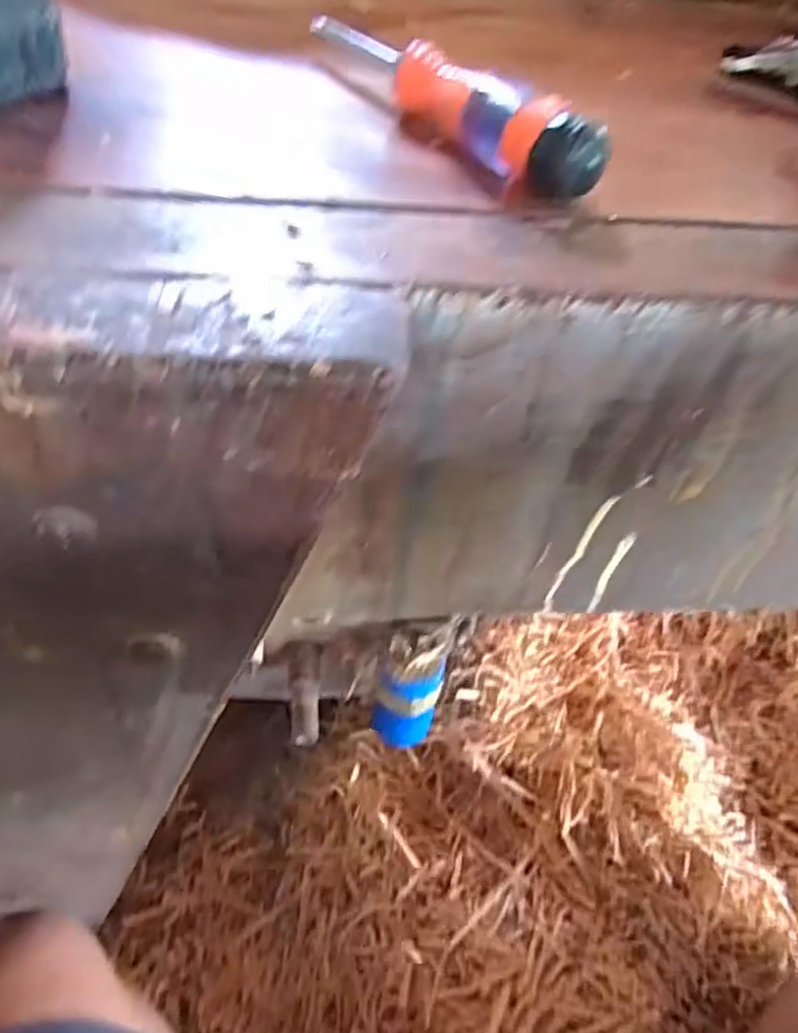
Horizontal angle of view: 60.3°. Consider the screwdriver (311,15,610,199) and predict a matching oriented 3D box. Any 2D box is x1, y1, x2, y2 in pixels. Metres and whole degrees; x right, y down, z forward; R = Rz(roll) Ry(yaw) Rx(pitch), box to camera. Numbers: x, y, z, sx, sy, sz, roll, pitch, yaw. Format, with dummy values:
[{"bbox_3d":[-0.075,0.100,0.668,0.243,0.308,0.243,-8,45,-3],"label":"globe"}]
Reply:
[{"bbox_3d":[0.017,-0.185,0.295,0.025,0.026,0.170,-30,58,-28],"label":"screwdriver"}]

